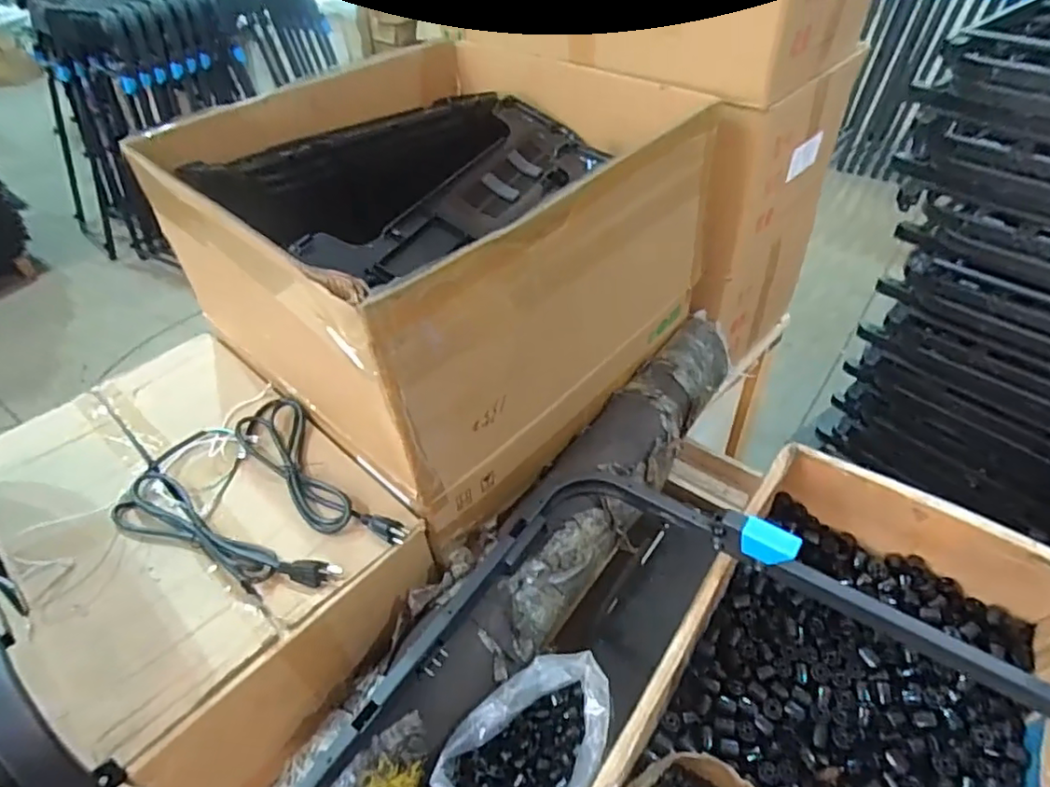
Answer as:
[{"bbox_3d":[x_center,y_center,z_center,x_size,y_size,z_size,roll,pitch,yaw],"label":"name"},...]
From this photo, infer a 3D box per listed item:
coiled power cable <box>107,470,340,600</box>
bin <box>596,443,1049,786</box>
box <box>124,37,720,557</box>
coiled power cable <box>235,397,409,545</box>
[{"bbox_3d":[-0.343,0.162,0.663,0.302,0.030,0.070,18,50,23],"label":"coiled power cable"},{"bbox_3d":[0.333,0.330,0.615,0.346,0.143,0.520,25,52,28],"label":"bin"},{"bbox_3d":[-0.107,-0.215,0.855,0.525,0.336,0.577,30,55,31],"label":"box"},{"bbox_3d":[-0.253,0.101,0.708,0.087,0.027,0.295,-34,51,-26],"label":"coiled power cable"}]

